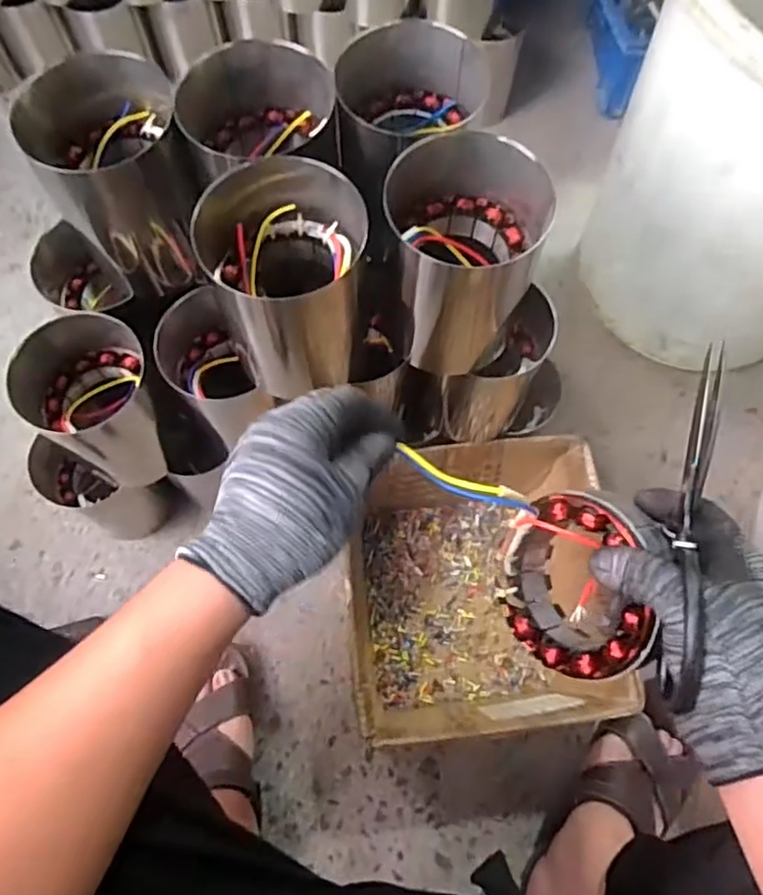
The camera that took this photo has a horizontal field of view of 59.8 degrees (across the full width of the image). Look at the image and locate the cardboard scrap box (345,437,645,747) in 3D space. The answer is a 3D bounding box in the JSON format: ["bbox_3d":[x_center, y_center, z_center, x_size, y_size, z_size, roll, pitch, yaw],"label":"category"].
[{"bbox_3d":[0.105,0.162,0.773,0.275,0.145,0.305,-5,70,-2],"label":"cardboard scrap box"}]

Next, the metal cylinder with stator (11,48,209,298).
[{"bbox_3d":[-0.221,-0.227,0.580,0.114,0.165,0.103,-32,73,-11],"label":"metal cylinder with stator"}]

